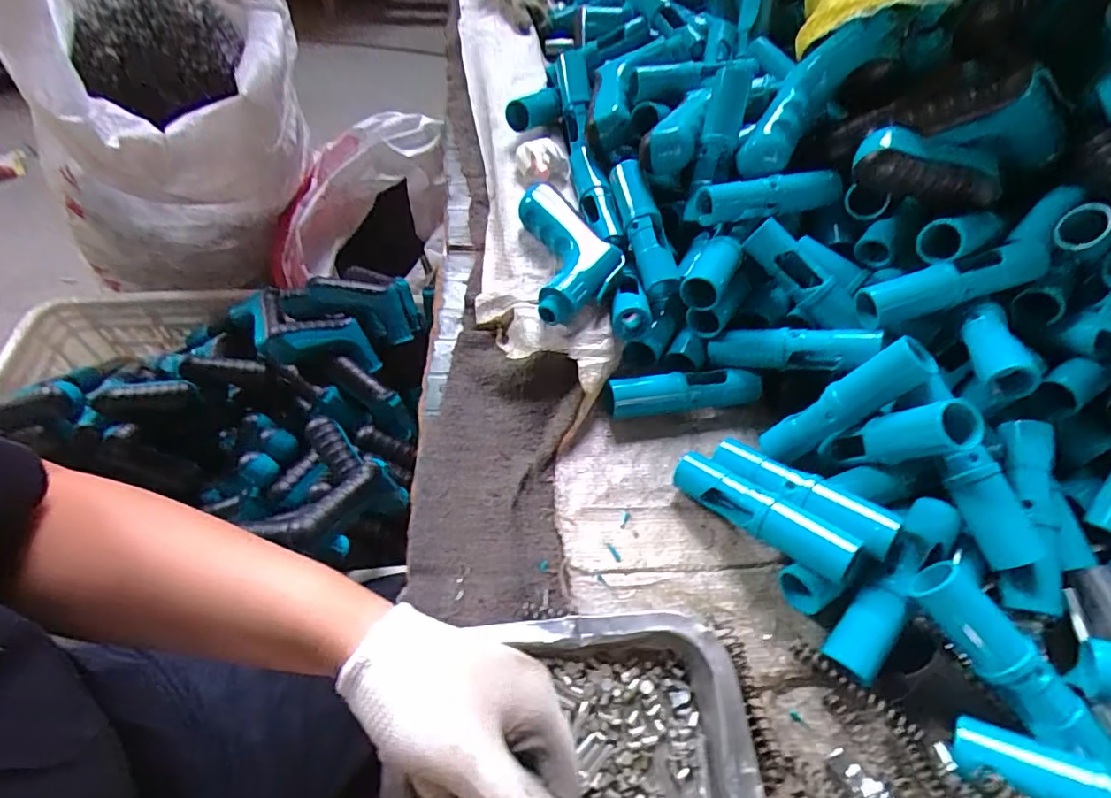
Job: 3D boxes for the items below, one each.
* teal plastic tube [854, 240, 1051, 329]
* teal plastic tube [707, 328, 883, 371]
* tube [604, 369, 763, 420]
[{"bbox_3d":[0.272,-0.079,0.382,0.122,0.025,0.025,-16,57,4],"label":"teal plastic tube"},{"bbox_3d":[0.173,-0.037,0.416,0.115,0.030,0.023,2,49,33],"label":"teal plastic tube"},{"bbox_3d":[0.097,-0.005,0.431,0.120,0.024,0.025,-6,57,-9],"label":"tube"}]

